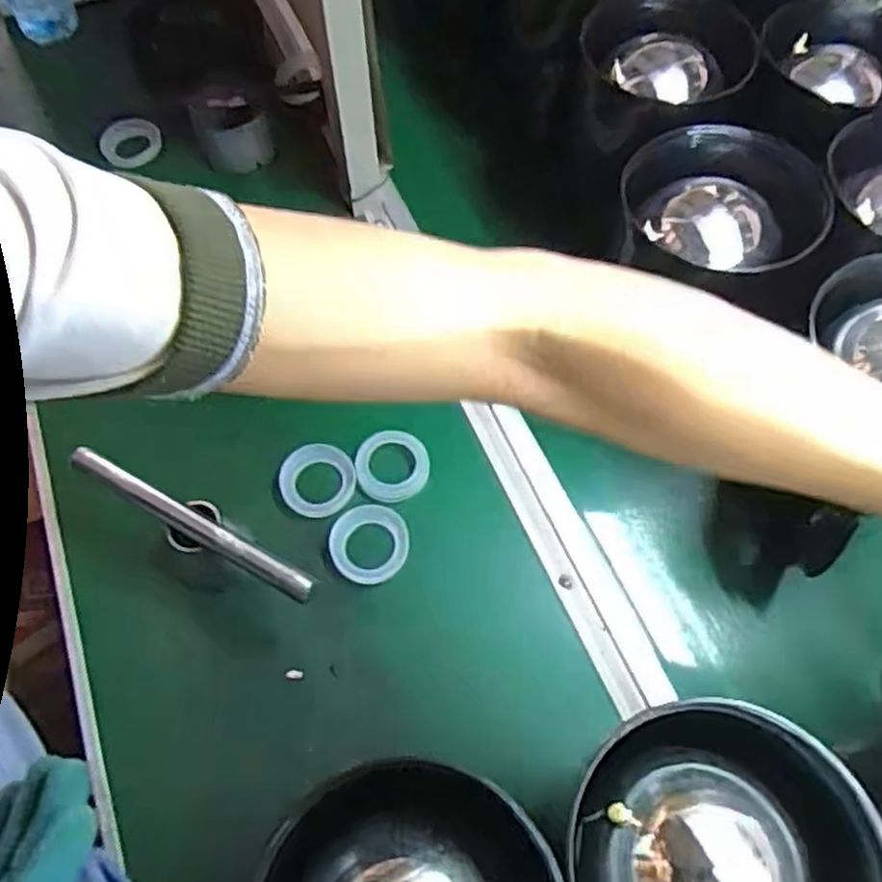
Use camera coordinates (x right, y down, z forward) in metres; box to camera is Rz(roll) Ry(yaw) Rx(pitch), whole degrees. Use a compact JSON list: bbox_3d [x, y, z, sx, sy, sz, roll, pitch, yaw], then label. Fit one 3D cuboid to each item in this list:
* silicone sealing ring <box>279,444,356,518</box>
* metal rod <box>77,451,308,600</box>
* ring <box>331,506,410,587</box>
[{"bbox_3d":[-0.095,0.031,0.575,0.055,0.013,0.057,0,61,0],"label":"silicone sealing ring"},{"bbox_3d":[-0.170,0.054,0.502,0.195,0.010,0.016,27,64,14],"label":"metal rod"},{"bbox_3d":[-0.053,0.076,0.552,0.057,0.011,0.057,0,61,0],"label":"ring"}]

